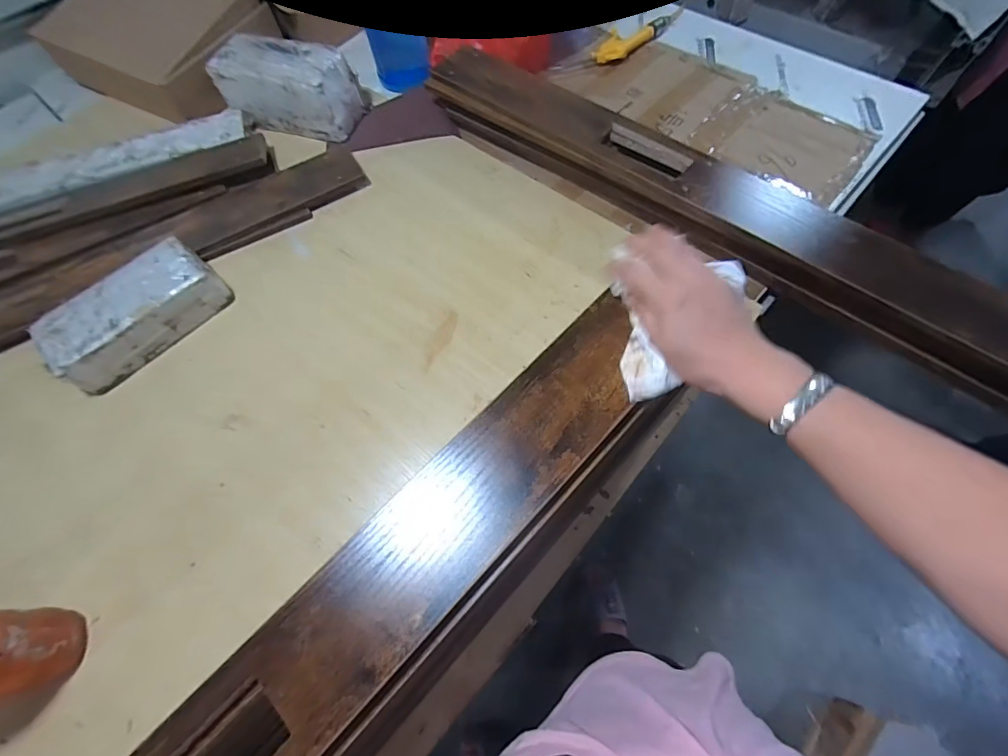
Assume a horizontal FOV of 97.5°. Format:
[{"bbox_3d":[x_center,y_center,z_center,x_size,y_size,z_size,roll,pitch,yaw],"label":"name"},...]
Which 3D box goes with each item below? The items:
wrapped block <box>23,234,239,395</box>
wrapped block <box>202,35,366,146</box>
[{"bbox_3d":[-0.482,-0.088,0.573,0.215,0.058,0.102,-40,69,-14],"label":"wrapped block"},{"bbox_3d":[-0.358,-0.486,0.737,0.215,0.096,0.102,16,67,11],"label":"wrapped block"}]

